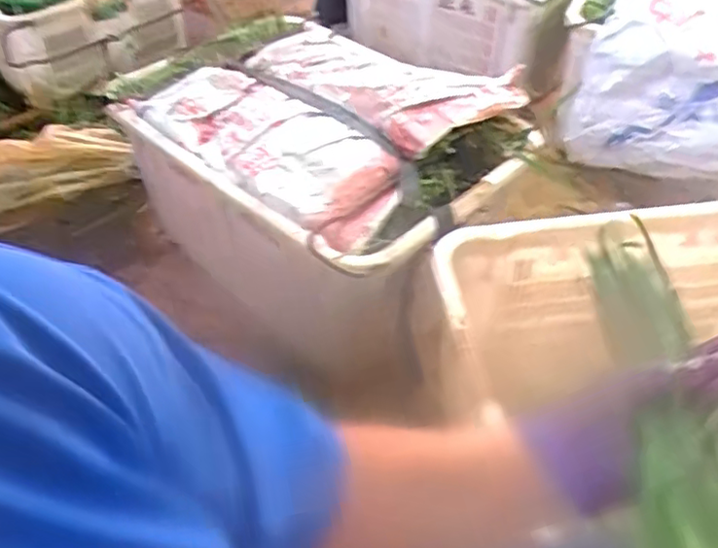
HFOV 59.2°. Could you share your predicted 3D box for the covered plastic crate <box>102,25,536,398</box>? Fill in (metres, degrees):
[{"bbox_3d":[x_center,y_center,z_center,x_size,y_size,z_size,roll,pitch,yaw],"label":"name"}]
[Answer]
[{"bbox_3d":[-0.073,-0.181,1.178,0.665,0.370,0.454,34,54,29],"label":"covered plastic crate"}]

